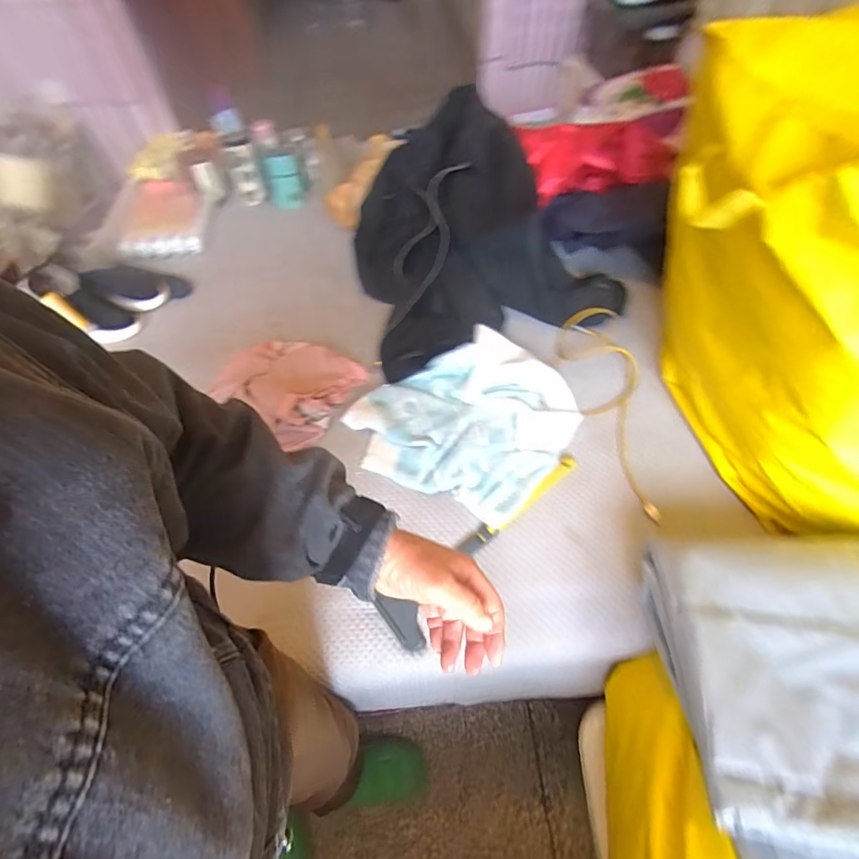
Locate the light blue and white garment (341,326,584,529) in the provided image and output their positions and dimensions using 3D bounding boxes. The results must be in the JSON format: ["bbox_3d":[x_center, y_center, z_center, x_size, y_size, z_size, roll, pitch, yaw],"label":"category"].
[{"bbox_3d":[0.076,-0.036,0.891,0.362,0.037,0.378,32,63,23],"label":"light blue and white garment"}]

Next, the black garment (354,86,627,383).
[{"bbox_3d":[0.055,-0.495,1.085,0.508,0.207,0.645,-18,56,-9],"label":"black garment"}]

